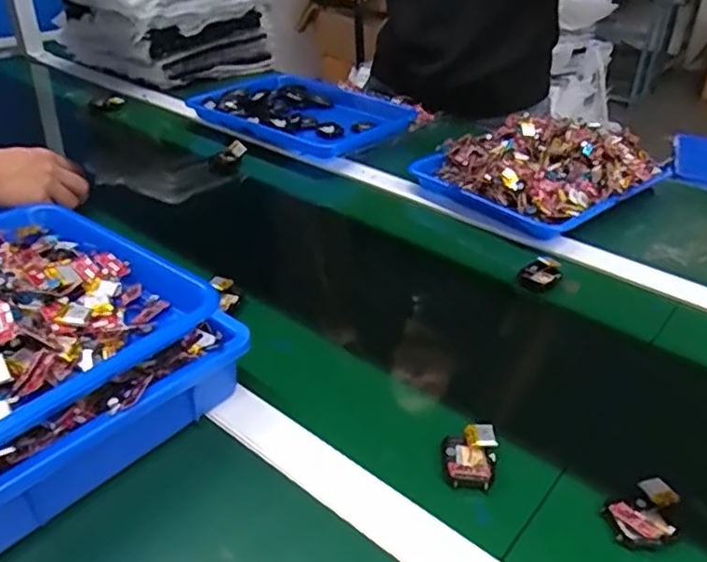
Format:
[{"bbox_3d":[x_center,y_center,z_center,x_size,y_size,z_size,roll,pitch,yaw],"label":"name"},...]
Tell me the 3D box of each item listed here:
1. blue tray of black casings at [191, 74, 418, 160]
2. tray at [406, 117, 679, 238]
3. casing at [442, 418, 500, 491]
[{"bbox_3d":[-0.080,-0.292,1.081,0.335,0.051,0.248,21,39,26],"label":"blue tray of black casings"},{"bbox_3d":[0.268,-0.162,0.883,0.294,0.092,0.246,-23,41,-31],"label":"tray"},{"bbox_3d":[0.088,0.130,0.471,0.038,0.013,0.058,6,34,6],"label":"casing"}]

